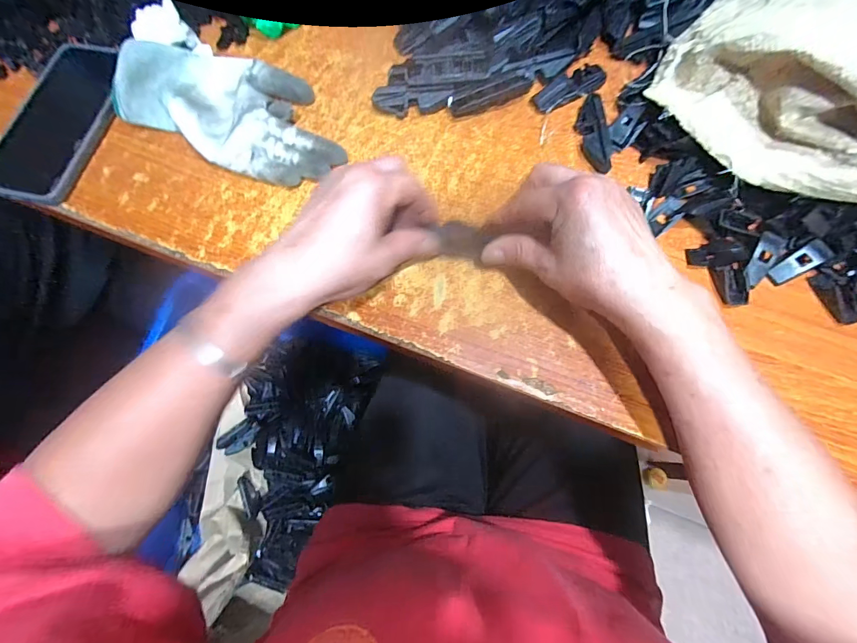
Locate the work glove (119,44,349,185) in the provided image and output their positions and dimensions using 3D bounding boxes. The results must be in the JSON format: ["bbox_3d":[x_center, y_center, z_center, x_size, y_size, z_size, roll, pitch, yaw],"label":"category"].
[{"bbox_3d":[-0.167,-0.186,0.346,0.202,0.037,0.102,24,74,9],"label":"work glove"}]

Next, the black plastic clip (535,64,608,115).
[{"bbox_3d":[0.130,-0.212,0.357,0.072,0.020,0.019,-31,74,-8],"label":"black plastic clip"}]

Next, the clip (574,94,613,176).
[{"bbox_3d":[0.142,-0.162,0.340,0.018,0.022,0.071,-6,72,-1],"label":"clip"}]

